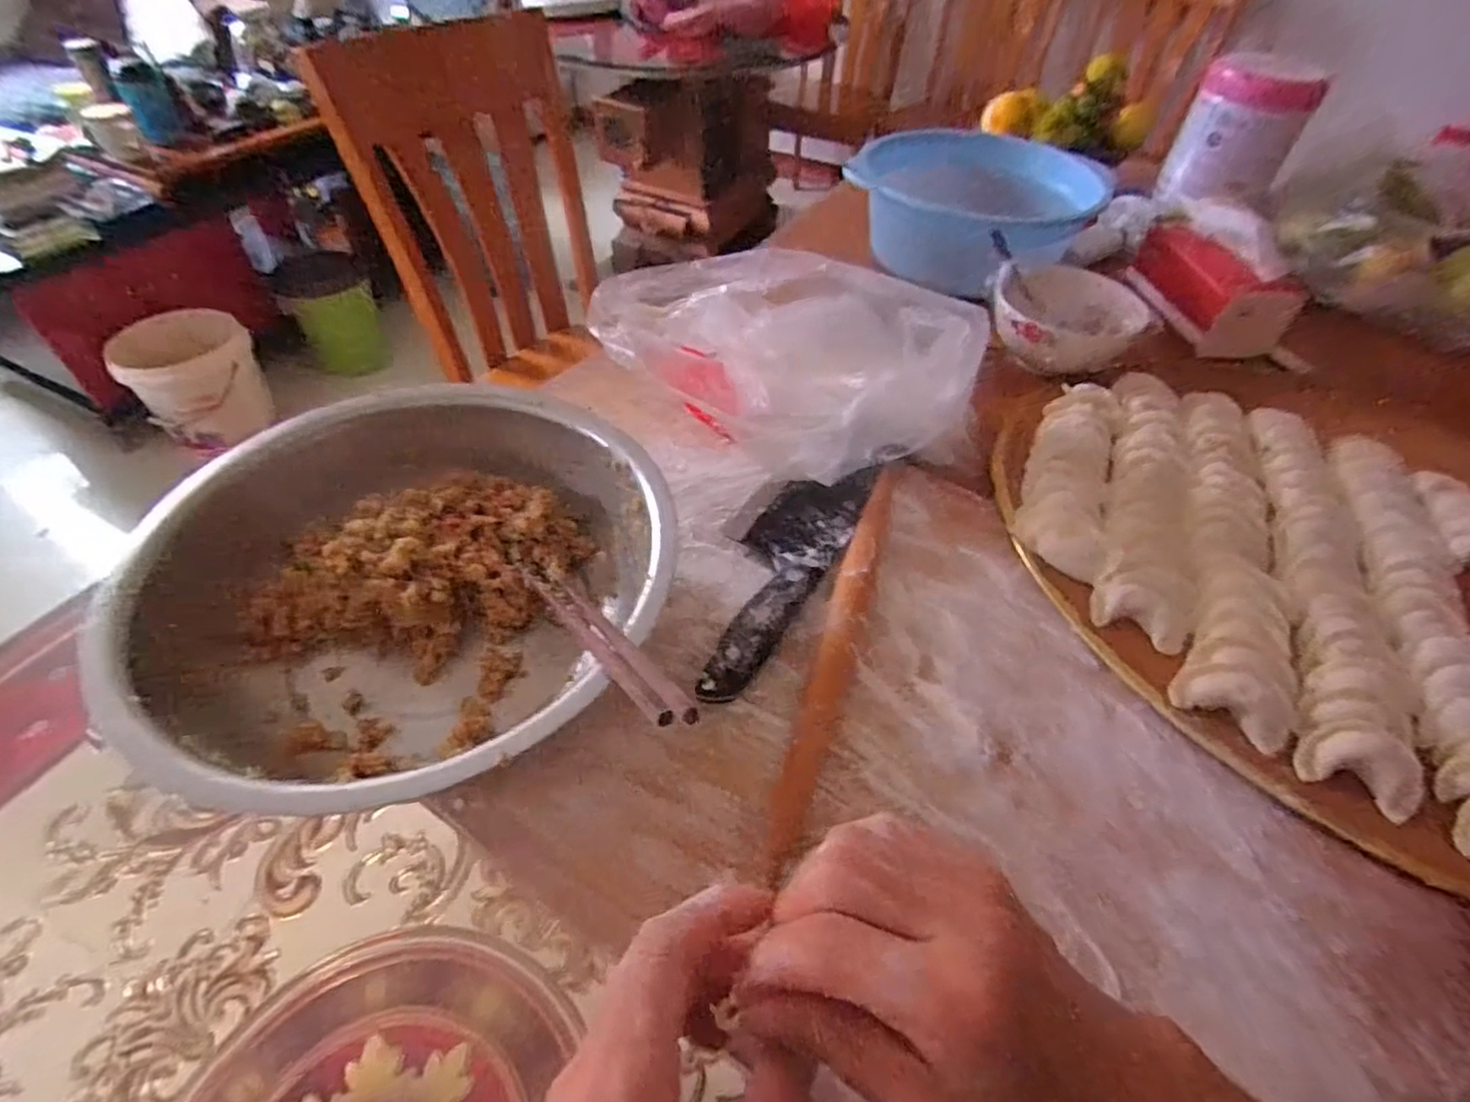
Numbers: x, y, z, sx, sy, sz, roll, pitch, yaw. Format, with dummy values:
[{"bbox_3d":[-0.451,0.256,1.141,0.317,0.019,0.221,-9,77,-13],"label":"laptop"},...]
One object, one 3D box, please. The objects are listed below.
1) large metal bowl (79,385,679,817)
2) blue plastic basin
[{"bbox_3d":[-0.177,0.019,0.394,0.263,0.080,0.272,2,49,-2],"label":"large metal bowl"},{"bbox_3d":[0.268,-0.391,0.776,0.238,0.099,0.238,2,49,-2],"label":"blue plastic basin"}]

